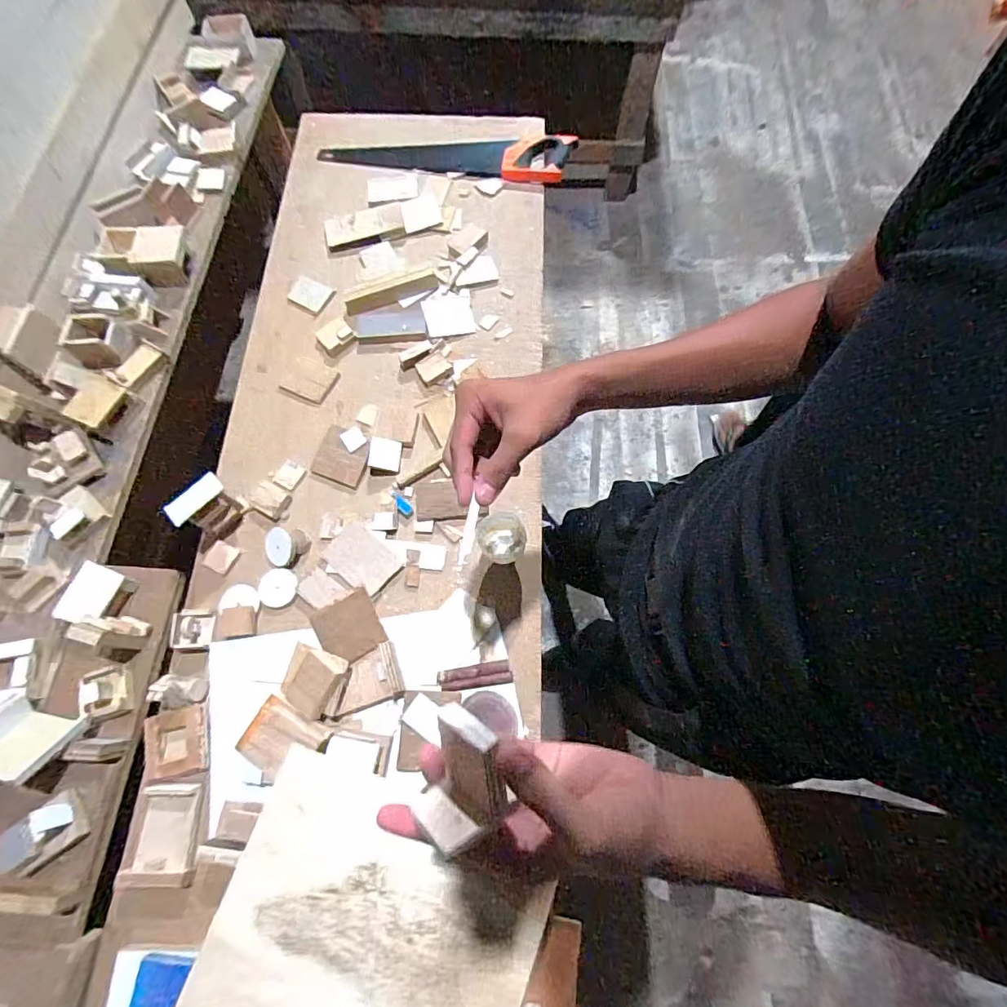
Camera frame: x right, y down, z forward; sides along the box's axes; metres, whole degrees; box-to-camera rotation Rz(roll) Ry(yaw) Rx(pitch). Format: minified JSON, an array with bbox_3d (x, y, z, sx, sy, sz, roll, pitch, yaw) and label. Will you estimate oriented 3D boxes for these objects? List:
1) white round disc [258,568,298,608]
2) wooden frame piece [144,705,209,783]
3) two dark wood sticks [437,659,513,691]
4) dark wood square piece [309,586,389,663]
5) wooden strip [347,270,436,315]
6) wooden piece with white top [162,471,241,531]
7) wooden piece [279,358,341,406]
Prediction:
[{"bbox_3d":[-0.334,0.124,0.710,0.056,0.004,0.055,0,71,0],"label":"white round disc"},{"bbox_3d":[-0.432,0.315,0.634,0.072,0.010,0.082,-13,72,-4],"label":"wooden frame piece"},{"bbox_3d":[-0.040,0.236,0.659,0.100,0.007,0.031,-7,71,-2],"label":"two dark wood sticks"},{"bbox_3d":[-0.218,0.174,0.678,0.082,0.020,0.086,-29,73,-9],"label":"dark wood square piece"},{"bbox_3d":[-0.199,-0.378,0.854,0.165,0.018,0.035,-19,72,-6],"label":"wooden strip"},{"bbox_3d":[-0.427,0.007,0.700,0.042,0.081,0.078,43,76,13],"label":"wooden piece with white top"},{"bbox_3d":[-0.335,-0.210,0.824,0.090,0.009,0.073,25,73,9],"label":"wooden piece"}]

